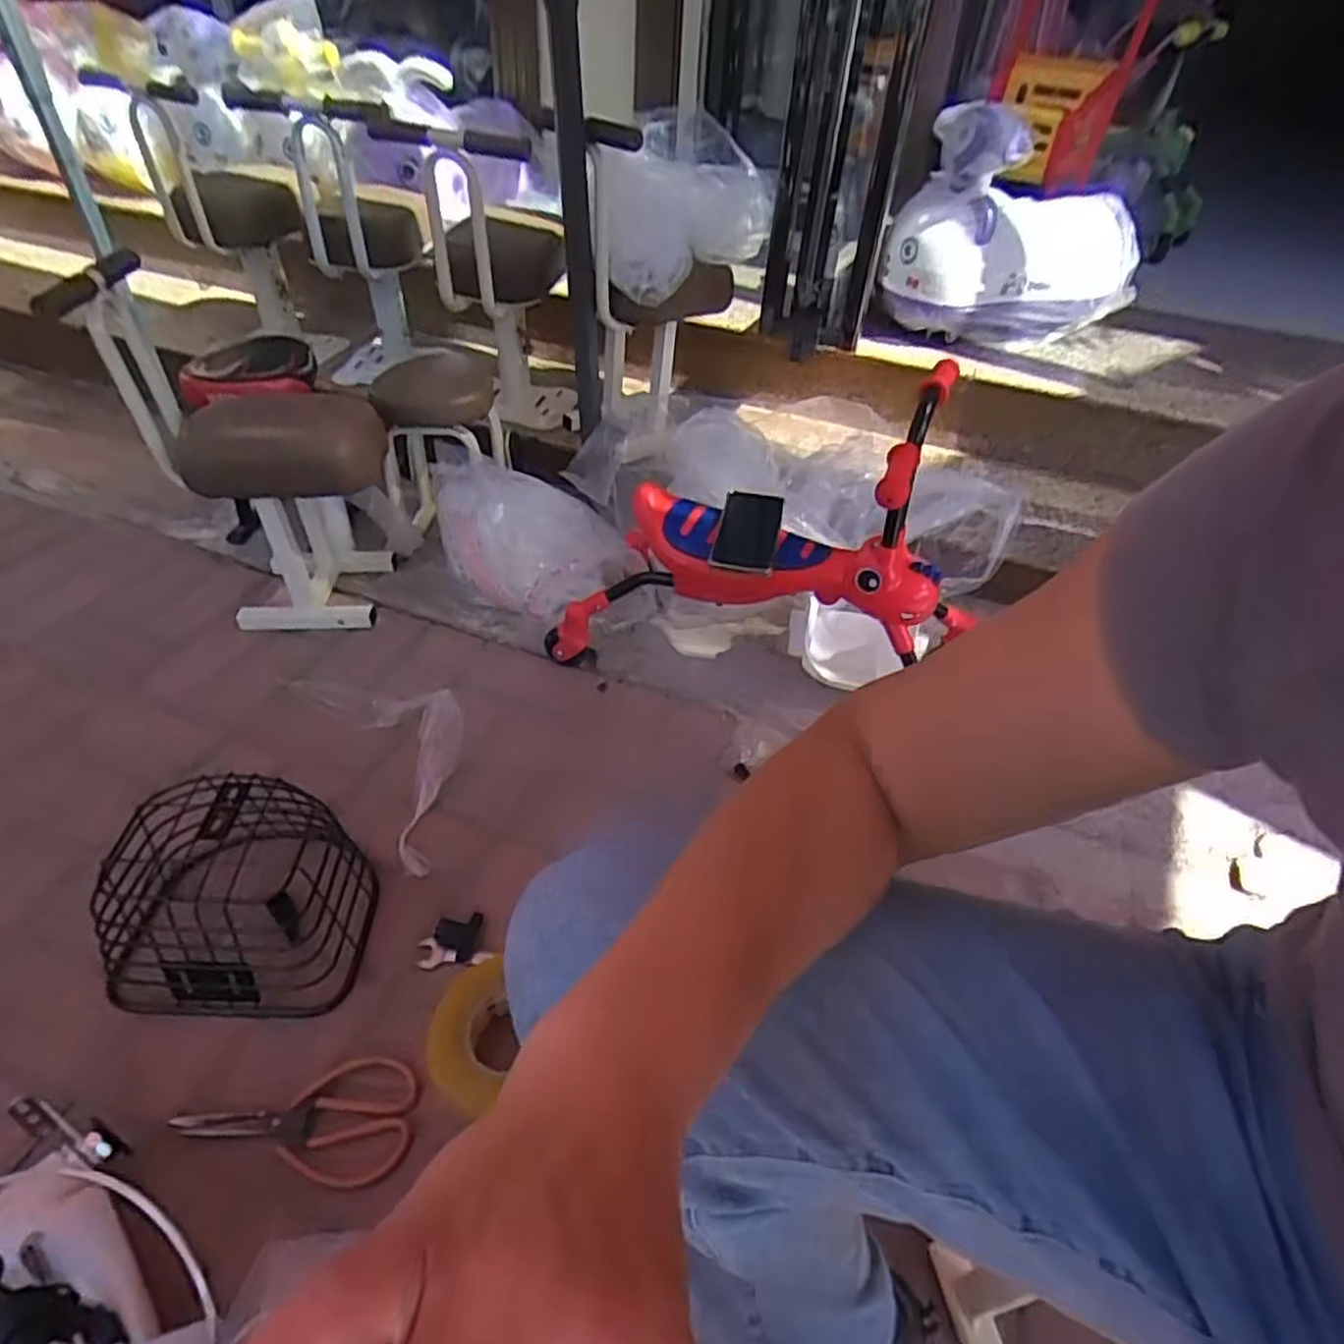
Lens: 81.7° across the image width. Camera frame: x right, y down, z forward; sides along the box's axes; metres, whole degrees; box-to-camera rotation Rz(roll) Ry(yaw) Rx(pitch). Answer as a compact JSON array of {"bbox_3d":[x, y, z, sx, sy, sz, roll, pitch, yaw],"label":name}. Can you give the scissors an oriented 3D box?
[{"bbox_3d":[-0.329,0.403,0.683,0.195,0.019,0.102,-7,43,-9],"label":"scissors"}]

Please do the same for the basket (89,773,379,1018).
[{"bbox_3d":[-0.427,0.218,0.780,0.216,0.134,0.198,4,43,2],"label":"basket"}]

